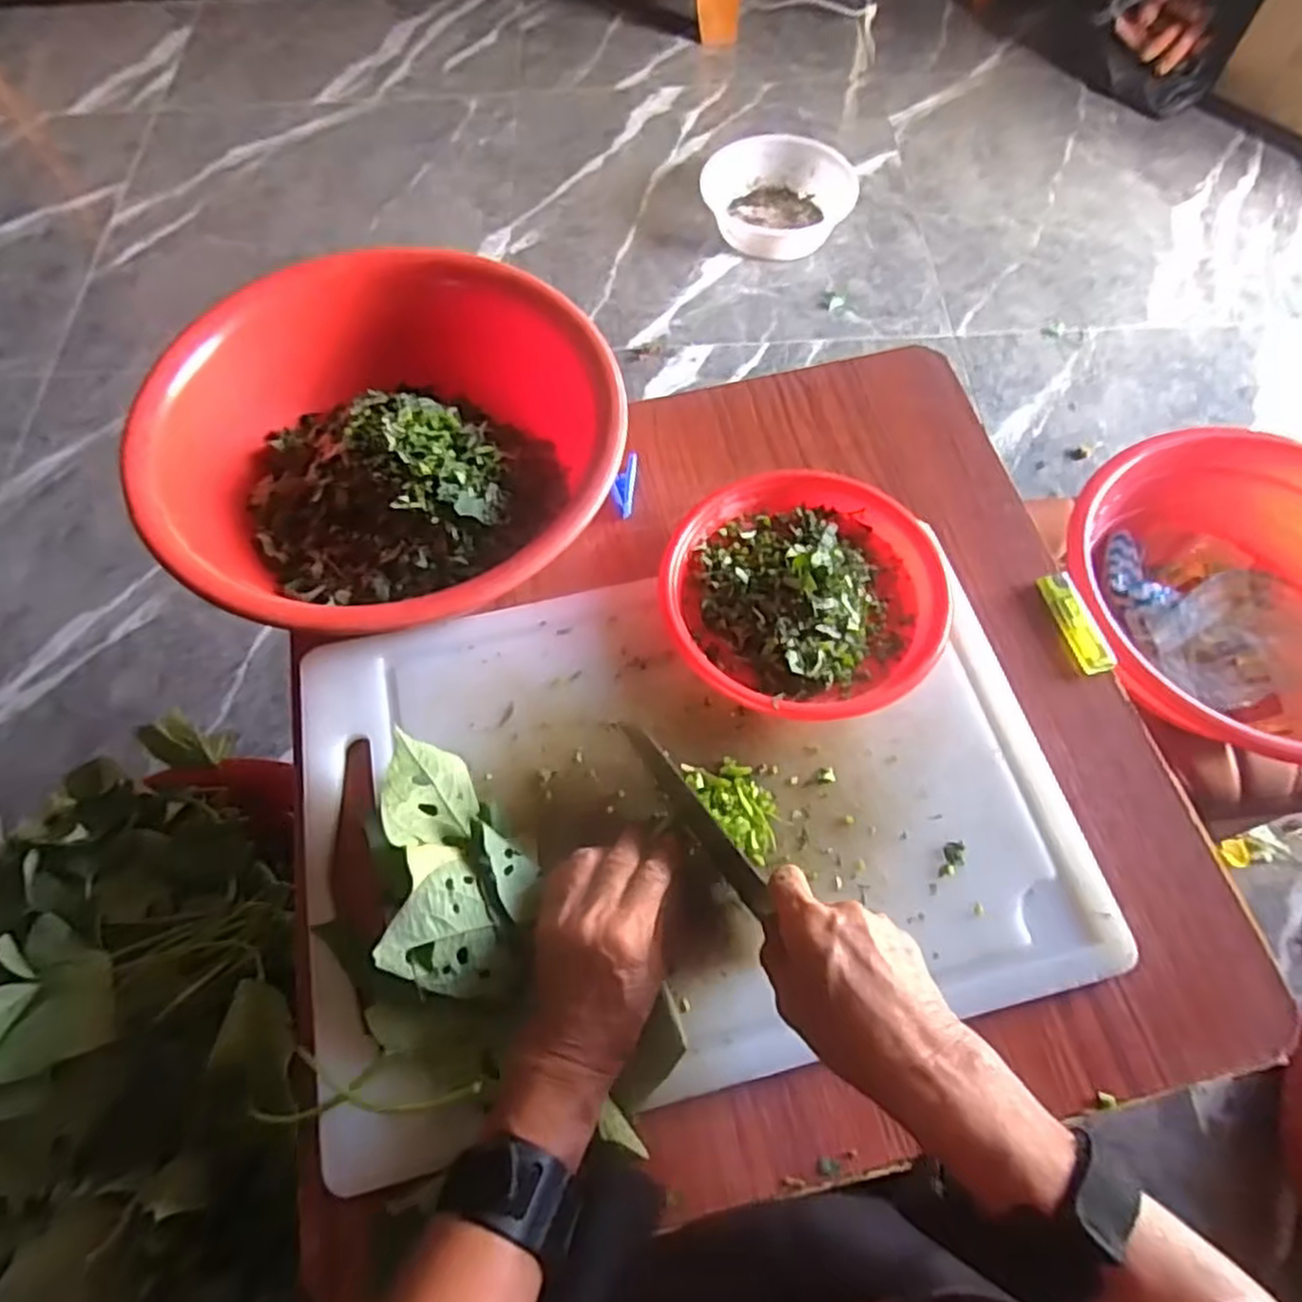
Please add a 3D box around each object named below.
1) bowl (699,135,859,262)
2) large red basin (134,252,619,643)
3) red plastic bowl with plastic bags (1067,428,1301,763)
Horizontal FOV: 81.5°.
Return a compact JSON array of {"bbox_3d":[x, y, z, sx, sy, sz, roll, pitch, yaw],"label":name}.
[{"bbox_3d":[0.233,-0.908,1.483,0.245,0.101,0.271,-26,68,-14],"label":"bowl"},{"bbox_3d":[-0.185,-0.149,0.561,0.316,0.093,0.315,1,64,-2],"label":"large red basin"},{"bbox_3d":[0.529,-0.036,0.689,0.338,0.126,0.307,-12,65,-5],"label":"red plastic bowl with plastic bags"}]

